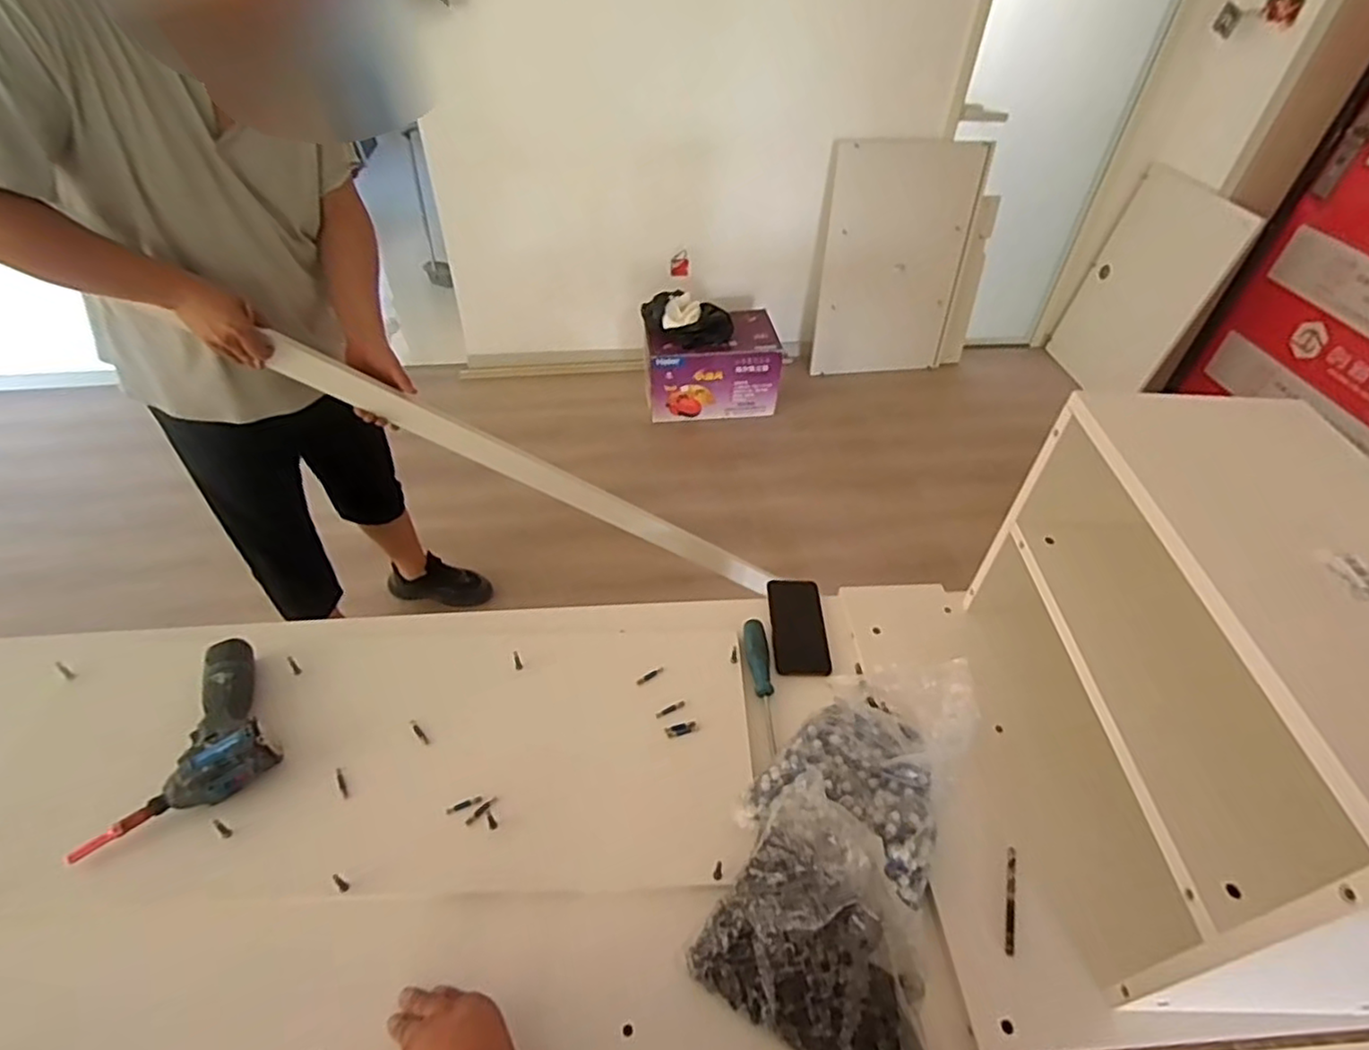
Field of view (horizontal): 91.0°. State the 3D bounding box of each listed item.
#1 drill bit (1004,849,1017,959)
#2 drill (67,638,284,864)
[{"bbox_3d":[0.352,0.404,0.725,0.012,0.010,0.107,14,46,12],"label":"drill bit"},{"bbox_3d":[-0.603,0.248,0.790,0.204,0.059,0.210,-24,51,-24],"label":"drill"}]

